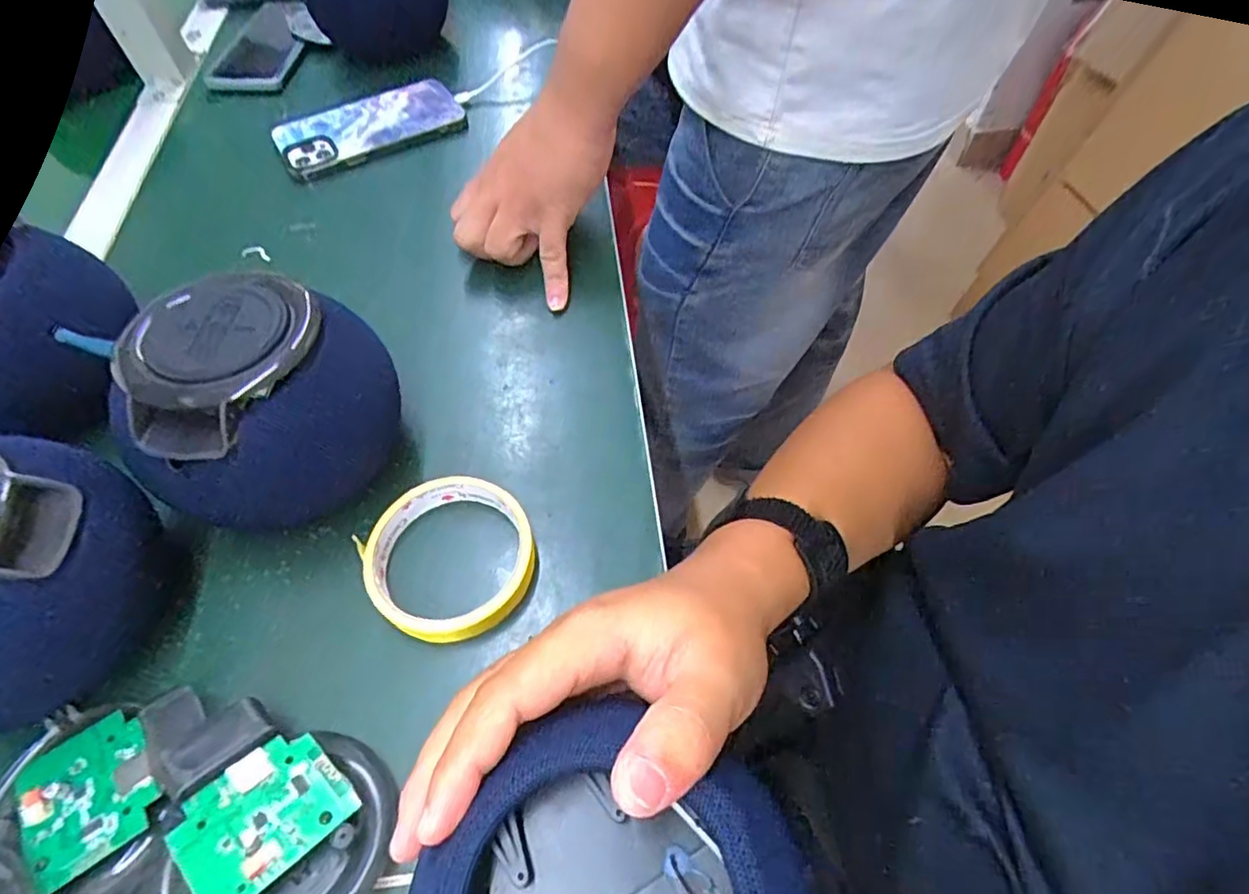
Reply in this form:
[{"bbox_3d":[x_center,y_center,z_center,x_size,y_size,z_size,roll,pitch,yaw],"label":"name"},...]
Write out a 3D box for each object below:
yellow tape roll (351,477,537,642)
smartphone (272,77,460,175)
[{"bbox_3d":[-0.093,0.059,0.338,0.084,0.024,0.087,0,58,0],"label":"yellow tape roll"},{"bbox_3d":[-0.227,-0.284,0.558,0.159,0.019,0.078,-27,62,-16],"label":"smartphone"}]

